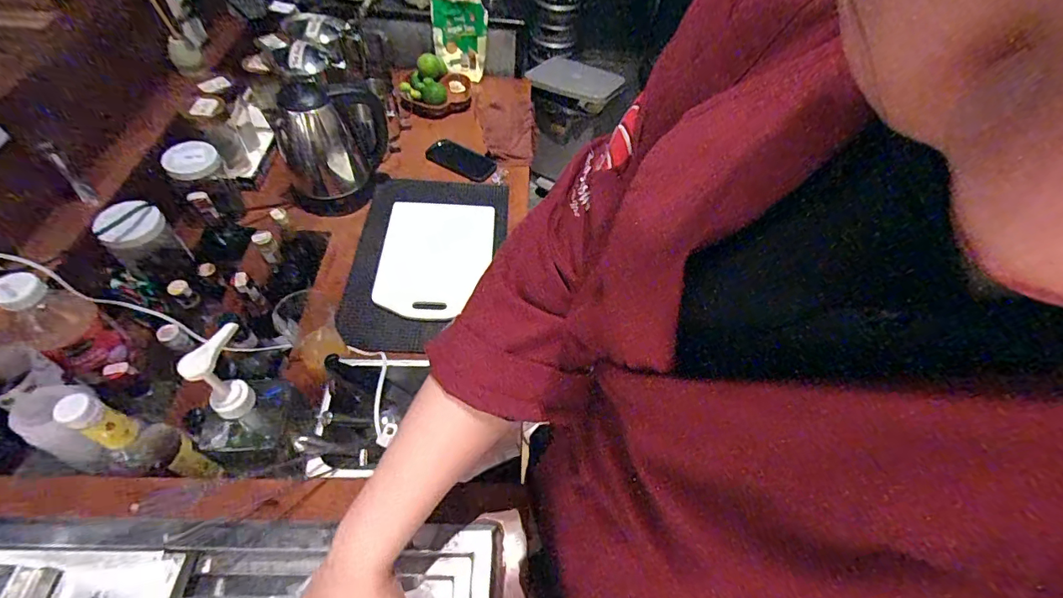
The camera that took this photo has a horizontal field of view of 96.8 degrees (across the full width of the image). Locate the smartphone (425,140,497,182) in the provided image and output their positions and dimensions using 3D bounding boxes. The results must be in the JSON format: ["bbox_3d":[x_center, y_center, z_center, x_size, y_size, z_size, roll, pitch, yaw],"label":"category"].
[{"bbox_3d":[-0.171,-0.334,1.135,0.173,0.013,0.091,28,56,15],"label":"smartphone"}]

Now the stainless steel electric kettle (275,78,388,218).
[{"bbox_3d":[-0.418,-0.321,0.993,0.211,0.275,0.173,-10,55,-13],"label":"stainless steel electric kettle"}]

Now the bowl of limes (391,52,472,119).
[{"bbox_3d":[-0.257,-0.556,1.241,0.189,0.082,0.185,3,54,-4],"label":"bowl of limes"}]

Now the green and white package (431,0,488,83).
[{"bbox_3d":[-0.196,-0.729,1.290,0.142,0.227,0.050,0,15,-5],"label":"green and white package"}]

